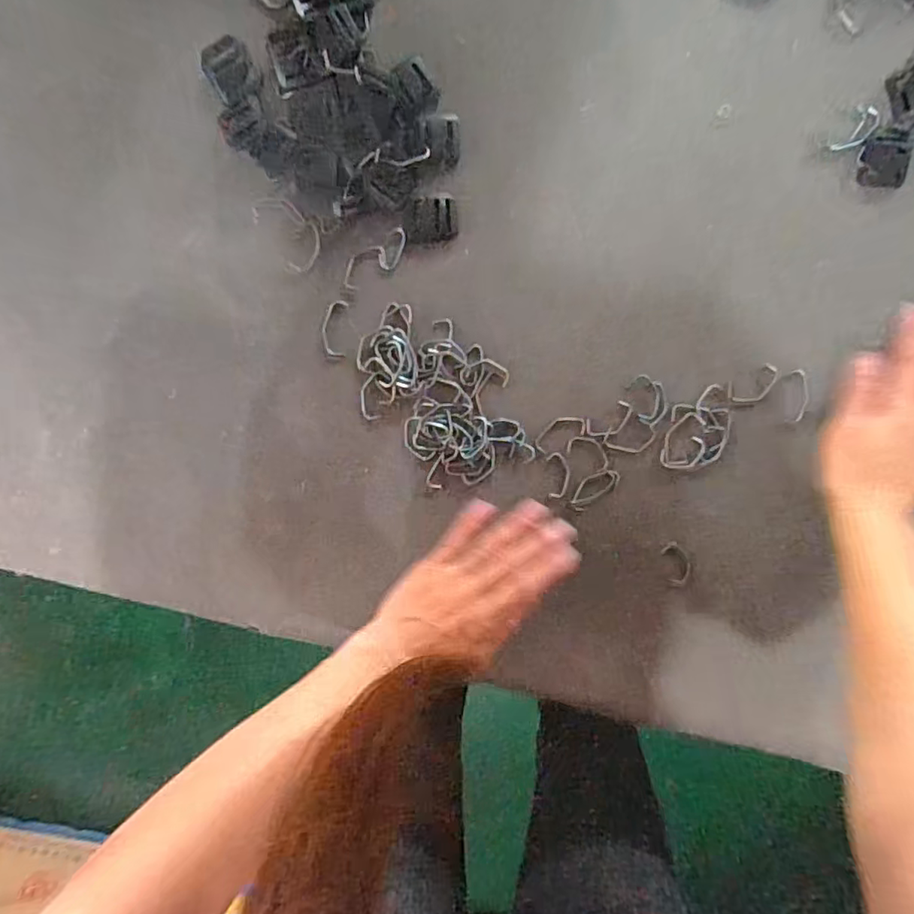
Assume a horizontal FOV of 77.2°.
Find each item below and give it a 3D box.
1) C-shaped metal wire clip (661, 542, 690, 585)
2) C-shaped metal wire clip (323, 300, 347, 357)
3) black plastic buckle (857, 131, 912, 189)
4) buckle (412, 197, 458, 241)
[{"bbox_3d":[0.164,0.080,0.423,0.018,0.004,0.035,-15,99,3],"label":"C-shaped metal wire clip"},{"bbox_3d":[-0.086,-0.090,0.399,0.017,0.004,0.038,5,99,0],"label":"C-shaped metal wire clip"},{"bbox_3d":[0.285,-0.198,0.380,0.031,0.004,0.035,0,99,0],"label":"black plastic buckle"},{"bbox_3d":[-0.015,-0.161,0.386,0.029,0.004,0.028,-2,99,1],"label":"buckle"}]

